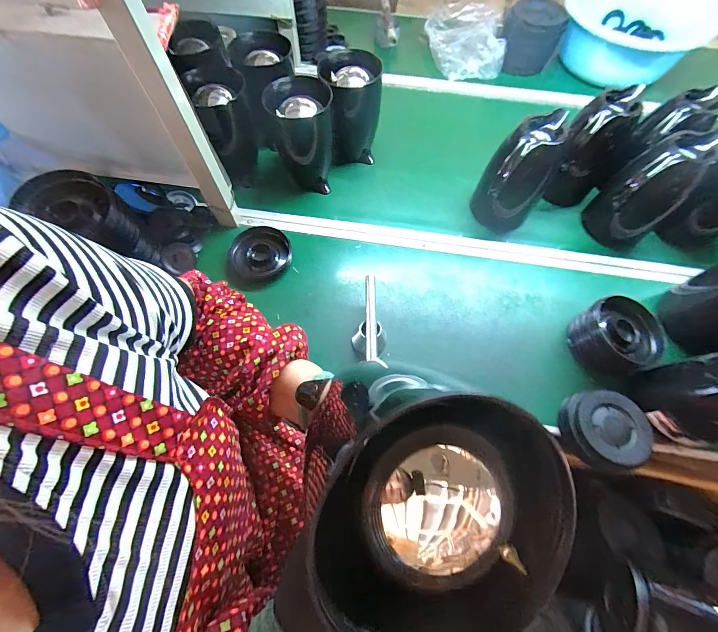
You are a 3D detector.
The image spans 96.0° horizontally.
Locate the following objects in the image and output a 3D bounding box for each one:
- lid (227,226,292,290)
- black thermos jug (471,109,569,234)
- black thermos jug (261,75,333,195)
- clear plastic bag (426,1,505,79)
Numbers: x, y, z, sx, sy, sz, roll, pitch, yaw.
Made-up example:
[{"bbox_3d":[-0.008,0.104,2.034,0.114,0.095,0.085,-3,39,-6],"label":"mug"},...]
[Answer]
[{"bbox_3d":[-0.201,-0.120,0.655,0.116,0.019,0.139,3,65,-1],"label":"lid"},{"bbox_3d":[0.314,-0.271,0.641,0.123,0.191,0.153,35,69,13],"label":"black thermos jug"},{"bbox_3d":[-0.118,-0.377,0.688,0.127,0.187,0.115,8,65,1],"label":"black thermos jug"},{"bbox_3d":[0.310,-0.821,0.950,0.213,0.076,0.294,3,65,-1],"label":"clear plastic bag"}]

